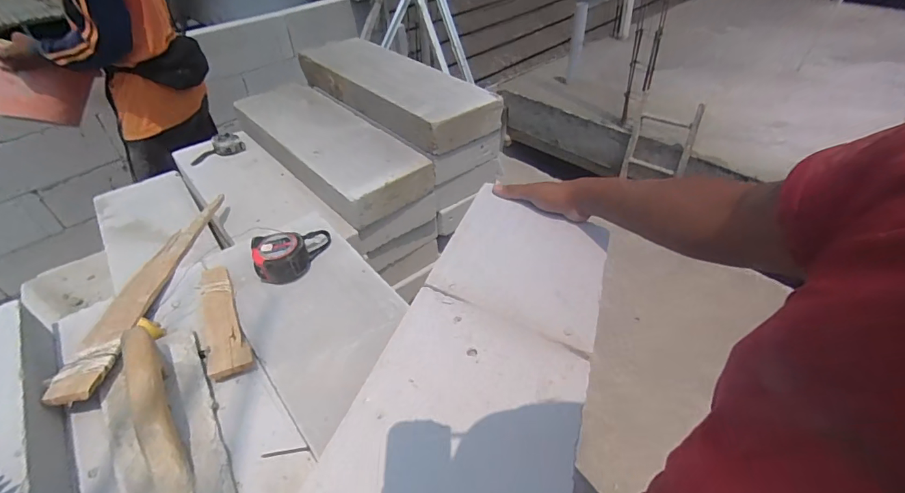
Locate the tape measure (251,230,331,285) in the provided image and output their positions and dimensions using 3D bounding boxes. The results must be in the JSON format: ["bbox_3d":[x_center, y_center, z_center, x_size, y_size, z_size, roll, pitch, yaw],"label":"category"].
[{"bbox_3d":[-0.240,0.009,0.671,0.117,0.048,0.085,-18,44,-18],"label":"tape measure"}]

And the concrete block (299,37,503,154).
[{"bbox_3d":[-0.156,-0.404,1.101,0.197,0.086,0.609,-30,49,-29],"label":"concrete block"}]

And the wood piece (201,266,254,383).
[{"bbox_3d":[-0.309,0.089,0.590,0.046,0.017,0.210,-21,45,-21],"label":"wood piece"}]

